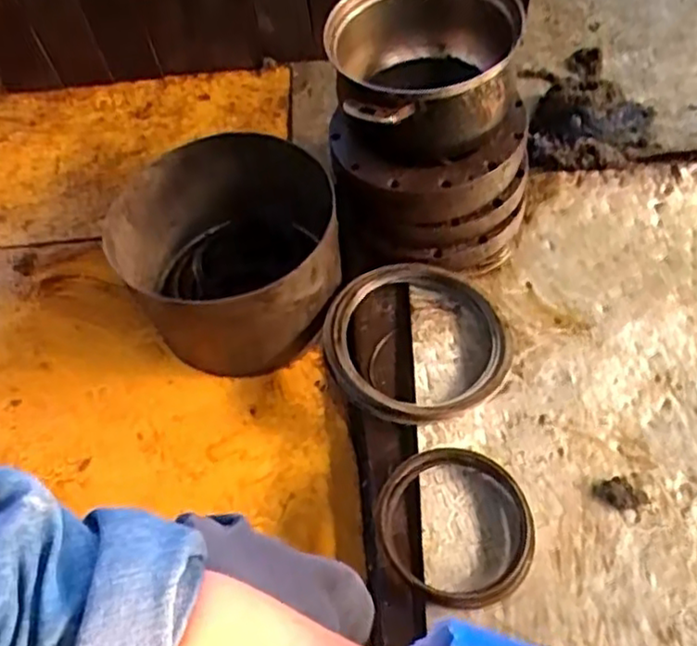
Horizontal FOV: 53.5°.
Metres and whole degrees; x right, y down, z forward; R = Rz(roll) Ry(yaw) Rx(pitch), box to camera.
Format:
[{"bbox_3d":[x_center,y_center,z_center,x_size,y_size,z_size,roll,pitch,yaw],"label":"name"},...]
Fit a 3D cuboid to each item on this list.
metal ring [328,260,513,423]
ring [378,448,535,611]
[{"bbox_3d":[0.080,0.018,0.834,0.214,0.042,0.222,3,51,-4],"label":"metal ring"},{"bbox_3d":[0.114,0.214,0.728,0.157,0.025,0.161,-2,64,4],"label":"ring"}]

